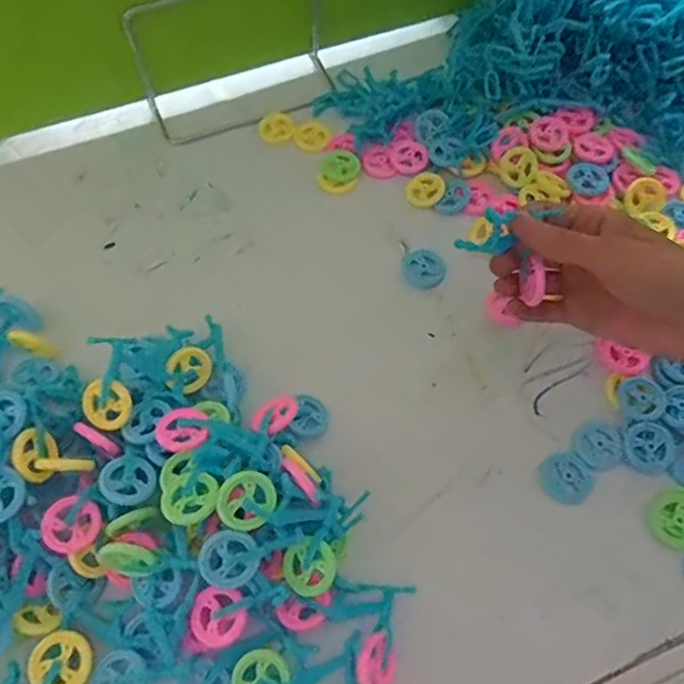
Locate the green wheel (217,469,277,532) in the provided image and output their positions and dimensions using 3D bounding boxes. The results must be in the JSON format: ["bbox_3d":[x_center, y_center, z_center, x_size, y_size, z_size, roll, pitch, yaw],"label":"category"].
[{"bbox_3d":[-0.048,0.080,0.303,0.028,0.004,0.029,43,76,-2],"label":"green wheel"}]

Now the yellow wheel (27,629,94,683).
[{"bbox_3d":[-0.142,0.162,0.302,0.028,0.007,0.030,0,64,0],"label":"yellow wheel"}]

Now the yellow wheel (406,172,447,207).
[{"bbox_3d":[0.064,-0.117,0.455,0.027,0.004,0.032,38,70,17],"label":"yellow wheel"}]

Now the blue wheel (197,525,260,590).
[{"bbox_3d":[-0.057,0.110,0.303,0.030,0.004,0.030,0,88,-11],"label":"blue wheel"}]

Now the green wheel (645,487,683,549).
[{"bbox_3d":[0.197,0.102,0.347,0.035,0.007,0.031,-22,66,-10],"label":"green wheel"}]

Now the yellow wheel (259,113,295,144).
[{"bbox_3d":[-0.053,-0.176,0.487,0.027,0.009,0.030,-11,64,-5],"label":"yellow wheel"}]

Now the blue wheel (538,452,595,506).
[{"bbox_3d":[0.136,0.081,0.361,0.030,0.004,0.028,0,64,0],"label":"blue wheel"}]

